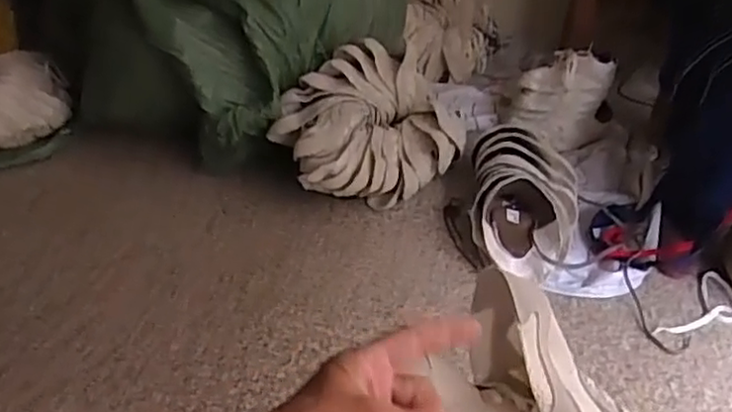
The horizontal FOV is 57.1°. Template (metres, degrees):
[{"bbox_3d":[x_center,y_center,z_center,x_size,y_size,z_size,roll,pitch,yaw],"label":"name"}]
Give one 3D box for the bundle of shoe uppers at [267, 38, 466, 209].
[{"bbox_3d":[0.009,-0.144,1.340,0.348,0.243,0.324,10,36,7],"label":"bundle of shoe uppers"}]

